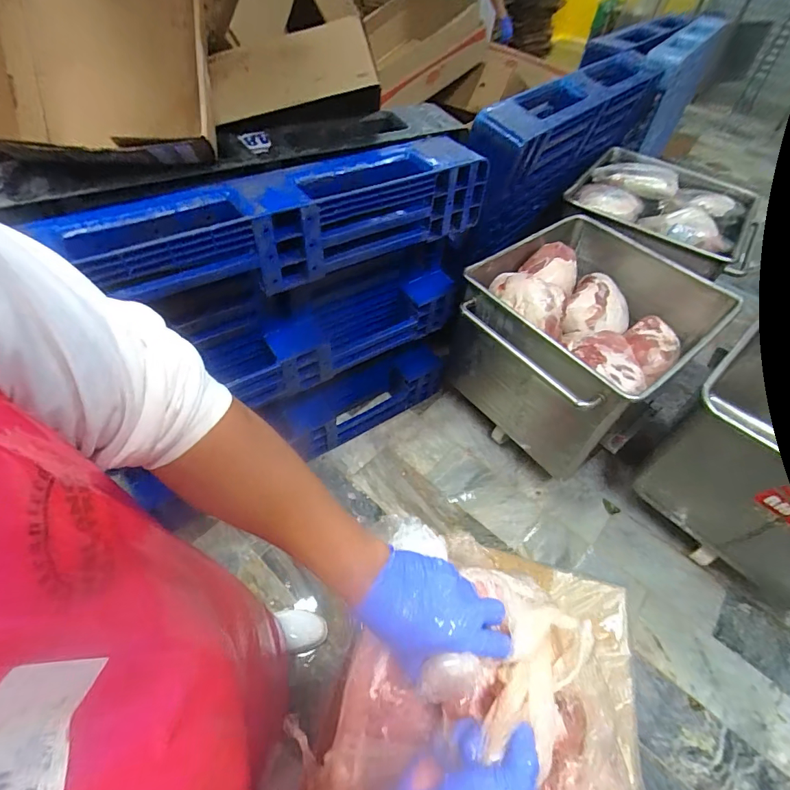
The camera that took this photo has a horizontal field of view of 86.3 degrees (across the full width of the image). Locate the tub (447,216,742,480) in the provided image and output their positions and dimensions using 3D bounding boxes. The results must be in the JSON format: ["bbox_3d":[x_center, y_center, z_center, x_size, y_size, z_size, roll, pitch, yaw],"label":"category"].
[{"bbox_3d":[0.571,-0.146,1.449,0.661,0.541,0.620,-33,60,-27],"label":"tub"}]

